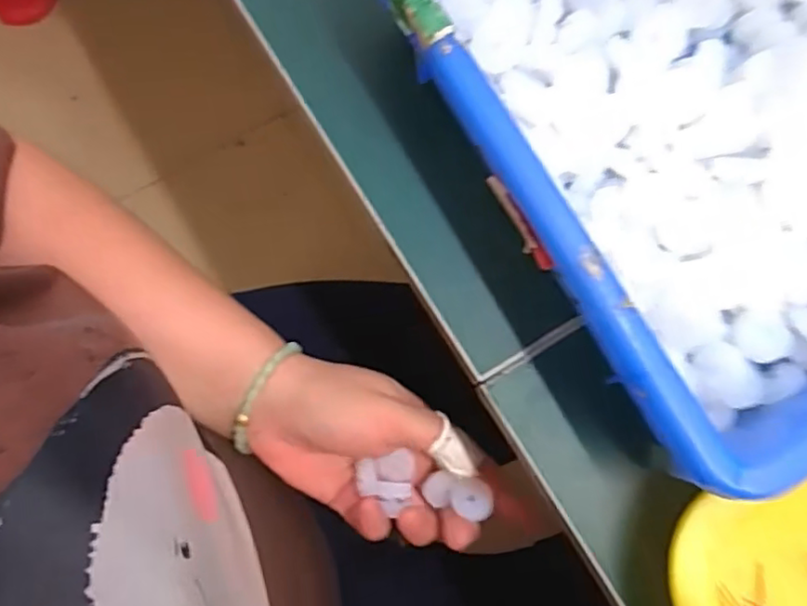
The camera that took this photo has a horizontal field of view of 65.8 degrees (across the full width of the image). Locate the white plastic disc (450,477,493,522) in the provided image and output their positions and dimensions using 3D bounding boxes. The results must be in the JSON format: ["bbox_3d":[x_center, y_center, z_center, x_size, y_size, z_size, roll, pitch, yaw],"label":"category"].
[{"bbox_3d":[0.035,0.101,0.323,0.021,0.005,0.019,5,79,1],"label":"white plastic disc"}]

